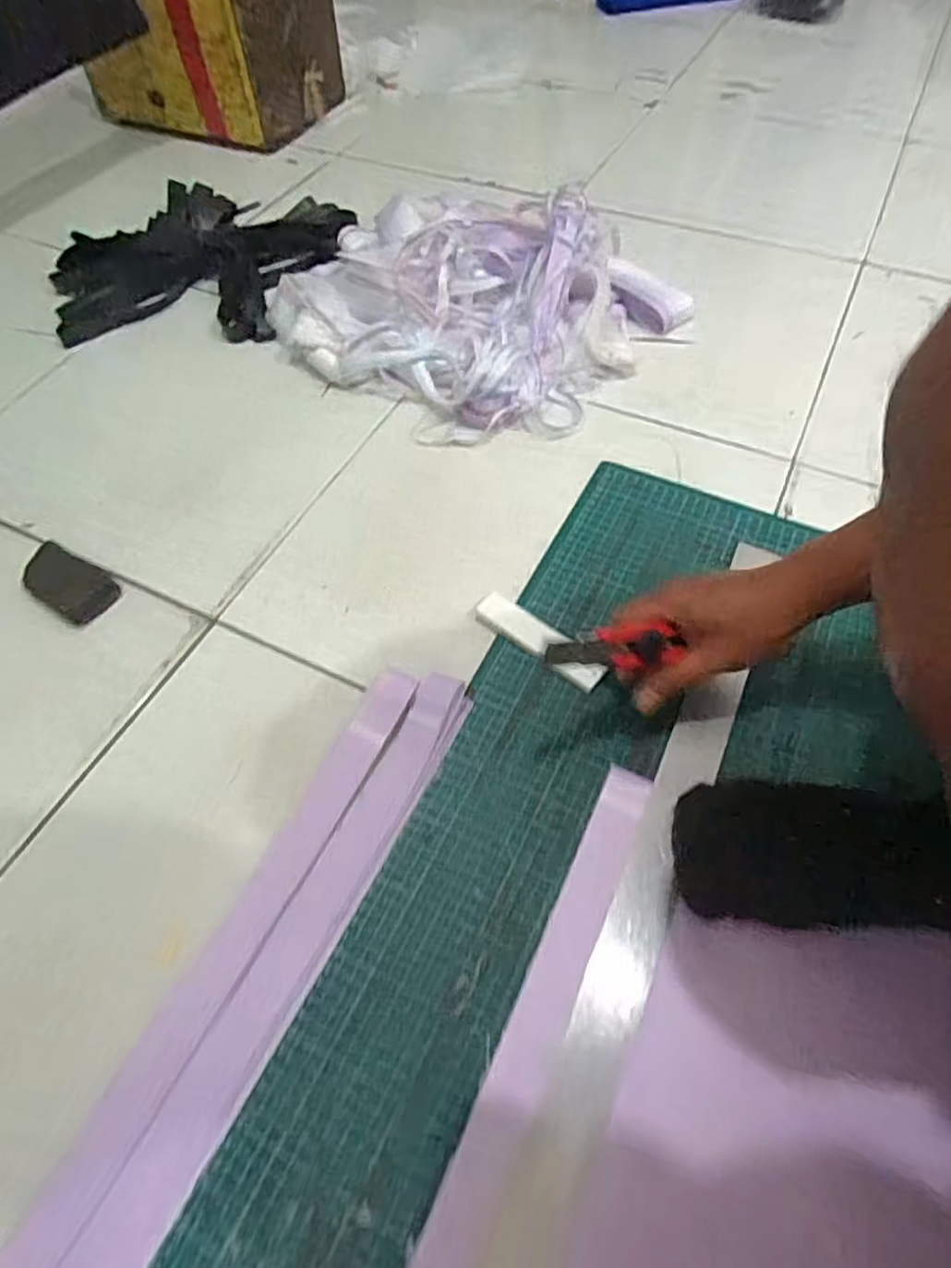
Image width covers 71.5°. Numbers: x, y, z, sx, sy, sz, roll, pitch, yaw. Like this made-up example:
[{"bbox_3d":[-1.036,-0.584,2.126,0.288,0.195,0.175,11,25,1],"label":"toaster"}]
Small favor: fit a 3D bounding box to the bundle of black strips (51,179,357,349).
[{"bbox_3d":[-0.342,-0.478,0.839,0.359,0.048,0.301,0,57,1],"label":"bundle of black strips"}]

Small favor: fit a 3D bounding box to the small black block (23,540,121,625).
[{"bbox_3d":[-0.357,-0.047,0.580,0.087,0.021,0.053,27,61,17],"label":"small black block"}]

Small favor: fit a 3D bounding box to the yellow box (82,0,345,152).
[{"bbox_3d":[-0.417,-0.935,1.014,0.320,0.230,0.269,14,60,10],"label":"yellow box"}]

